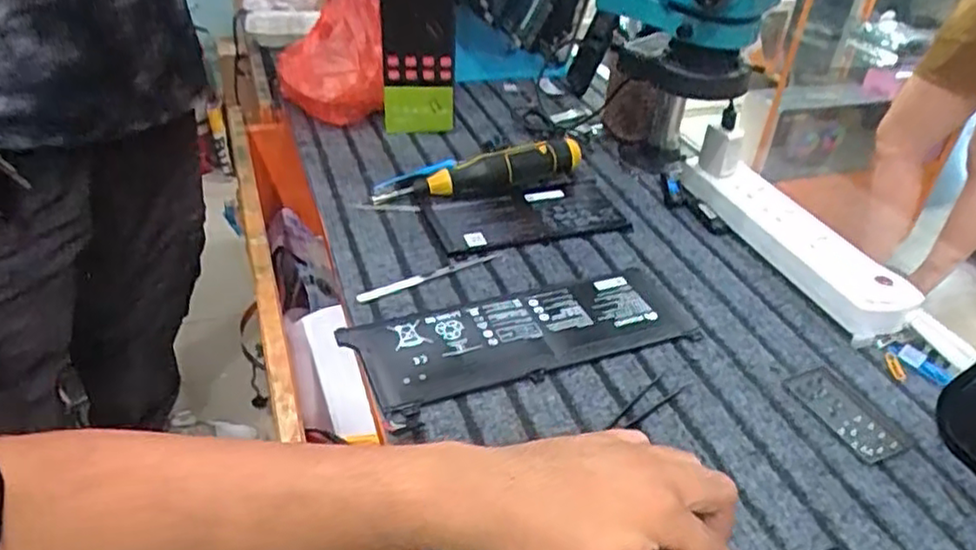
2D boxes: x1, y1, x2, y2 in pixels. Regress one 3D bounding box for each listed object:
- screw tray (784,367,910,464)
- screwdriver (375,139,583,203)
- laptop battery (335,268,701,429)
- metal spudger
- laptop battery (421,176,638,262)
[{"bbox_3d":[0.250,0.096,0.486,0.044,0.004,0.080,-11,39,-21],"label":"screw tray"},{"bbox_3d":[-0.007,-0.106,0.692,0.218,0.039,0.045,-11,39,-21],"label":"screwdriver"},{"bbox_3d":[0.031,0.040,0.530,0.260,0.010,0.095,-12,39,-22],"label":"laptop battery"},{"bbox_3d":[-0.046,0.000,0.581,0.134,0.004,0.011,-18,42,-28],"label":"metal spudger"},{"bbox_3d":[0.038,-0.059,0.665,0.187,0.010,0.098,-9,38,-19],"label":"laptop battery"}]

